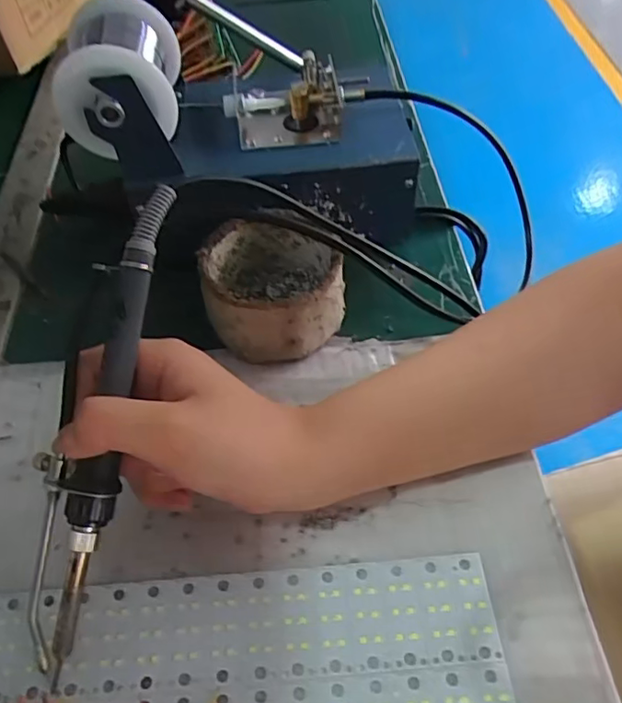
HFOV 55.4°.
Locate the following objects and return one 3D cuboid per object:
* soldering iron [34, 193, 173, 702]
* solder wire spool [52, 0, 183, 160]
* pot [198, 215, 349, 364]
[{"bbox_3d":[-0.094,0.032,0.260,0.037,0.027,0.209,13,90,14],"label":"soldering iron"},{"bbox_3d":[-0.108,-0.158,0.335,0.061,0.055,0.076,-5,53,0],"label":"solder wire spool"},{"bbox_3d":[-0.022,-0.040,0.357,0.079,0.049,0.083,-2,53,3],"label":"pot"}]

